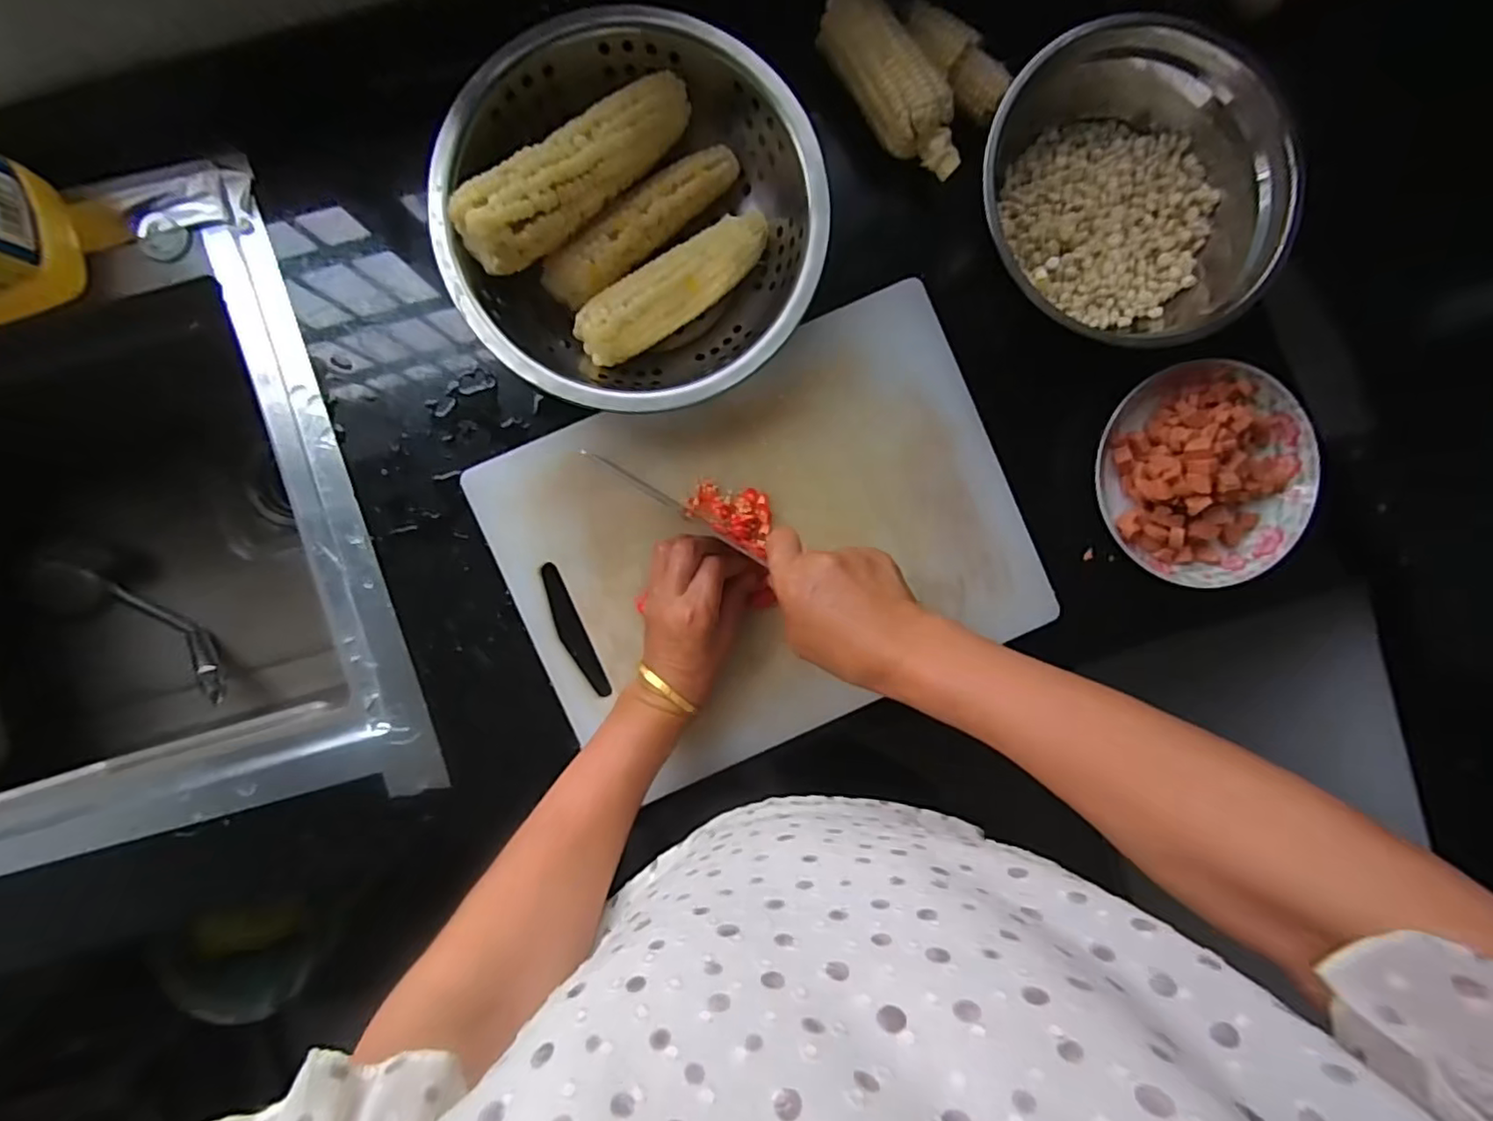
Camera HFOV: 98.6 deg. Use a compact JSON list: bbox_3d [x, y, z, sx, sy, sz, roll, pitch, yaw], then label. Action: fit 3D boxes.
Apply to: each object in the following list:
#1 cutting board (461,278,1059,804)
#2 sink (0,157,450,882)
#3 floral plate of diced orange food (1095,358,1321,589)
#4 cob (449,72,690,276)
[{"bbox_3d":[0.017,-0.012,0.500,0.387,0.020,0.289,-23,91,1],"label":"cutting board"},{"bbox_3d":[-0.663,0.010,0.611,0.716,0.263,0.498,-13,93,-1],"label":"sink"},{"bbox_3d":[0.366,-0.069,0.506,0.170,0.038,0.171,0,92,0],"label":"floral plate of diced orange food"},{"bbox_3d":[-0.116,-0.273,0.447,0.185,0.038,0.052,-44,91,-13],"label":"cob"}]

